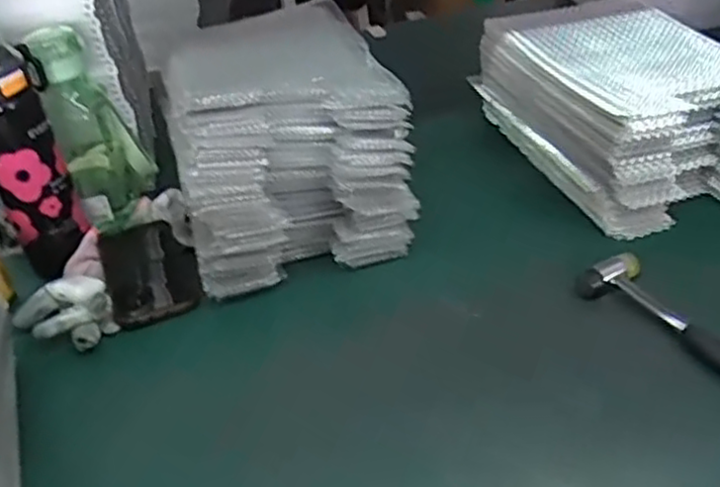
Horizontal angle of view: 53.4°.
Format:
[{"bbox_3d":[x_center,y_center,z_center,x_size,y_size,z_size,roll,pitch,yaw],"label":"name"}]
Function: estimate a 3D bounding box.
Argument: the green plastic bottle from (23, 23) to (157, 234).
[{"bbox_3d":[-0.298,-0.126,0.797,0.091,0.214,0.089,-19,36,-16],"label":"green plastic bottle"}]

